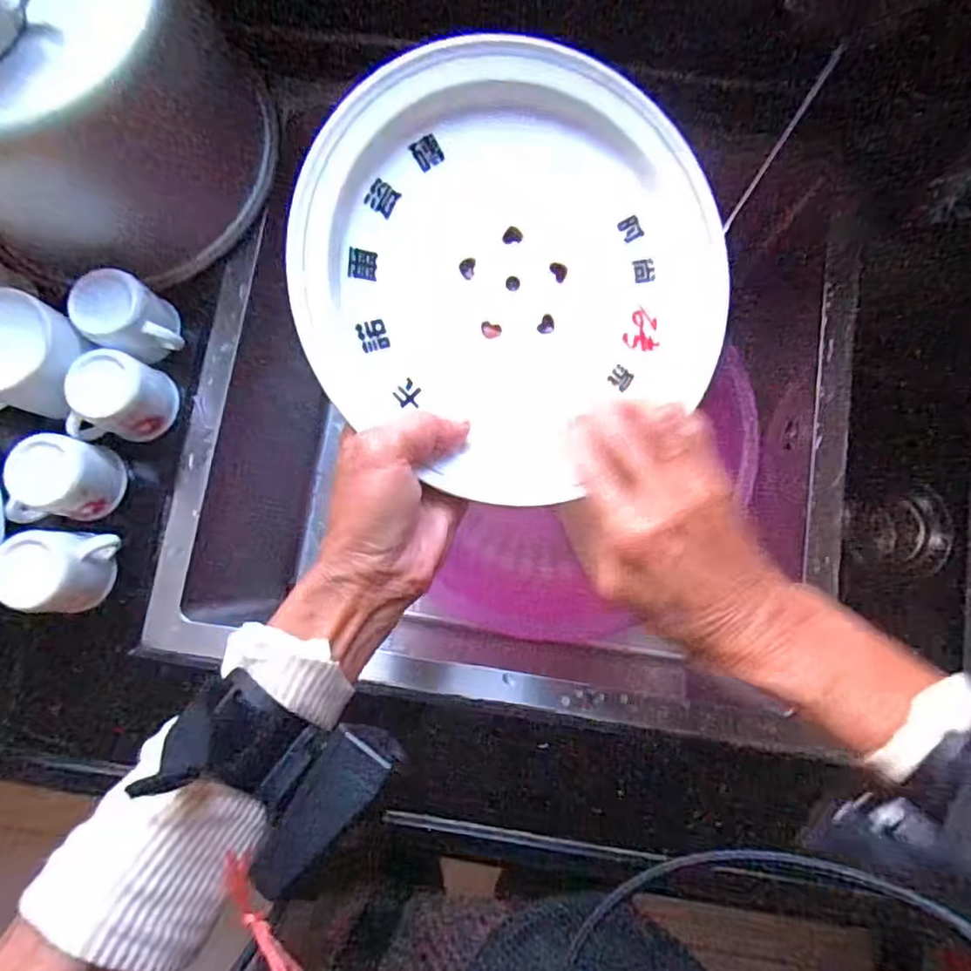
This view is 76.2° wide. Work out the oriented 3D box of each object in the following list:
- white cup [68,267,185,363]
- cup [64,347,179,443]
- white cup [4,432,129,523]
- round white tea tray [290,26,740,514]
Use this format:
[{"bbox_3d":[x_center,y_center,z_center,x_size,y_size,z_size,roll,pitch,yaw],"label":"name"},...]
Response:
[{"bbox_3d":[-0.248,-0.115,0.426,0.052,0.051,0.049,0,80,-2],"label":"white cup"},{"bbox_3d":[-0.252,-0.060,0.426,0.060,0.058,0.046,-10,81,-4],"label":"cup"},{"bbox_3d":[-0.285,-0.004,0.416,0.055,0.050,0.051,0,80,-2],"label":"white cup"},{"bbox_3d":[0.015,-0.112,0.322,0.218,0.023,0.209,-1,95,-14],"label":"round white tea tray"}]

